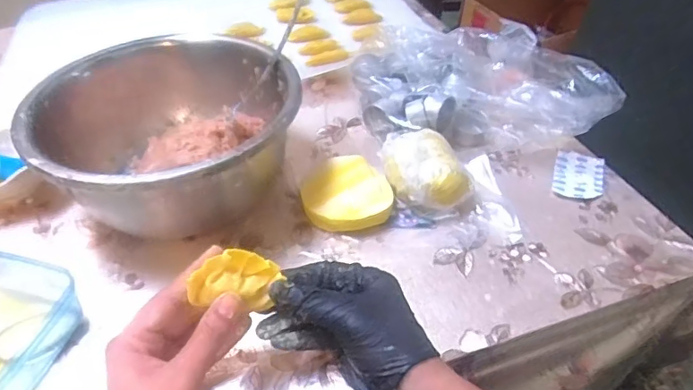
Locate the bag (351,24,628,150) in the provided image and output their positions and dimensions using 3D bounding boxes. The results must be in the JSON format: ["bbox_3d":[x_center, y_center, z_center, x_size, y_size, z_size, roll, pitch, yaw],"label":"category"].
[{"bbox_3d":[0.144,-0.137,0.604,0.255,0.085,0.191,1,43,-1],"label":"bag"}]

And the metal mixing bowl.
[{"bbox_3d":[-0.171,-0.055,0.501,0.235,0.124,0.235,1,43,-1],"label":"metal mixing bowl"}]

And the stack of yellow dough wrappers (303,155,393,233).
[{"bbox_3d":[-0.001,-0.002,0.511,0.083,0.020,0.096,-27,50,-27],"label":"stack of yellow dough wrappers"}]

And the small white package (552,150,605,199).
[{"bbox_3d":[0.244,-0.021,0.534,0.047,0.012,0.067,15,44,14],"label":"small white package"}]

